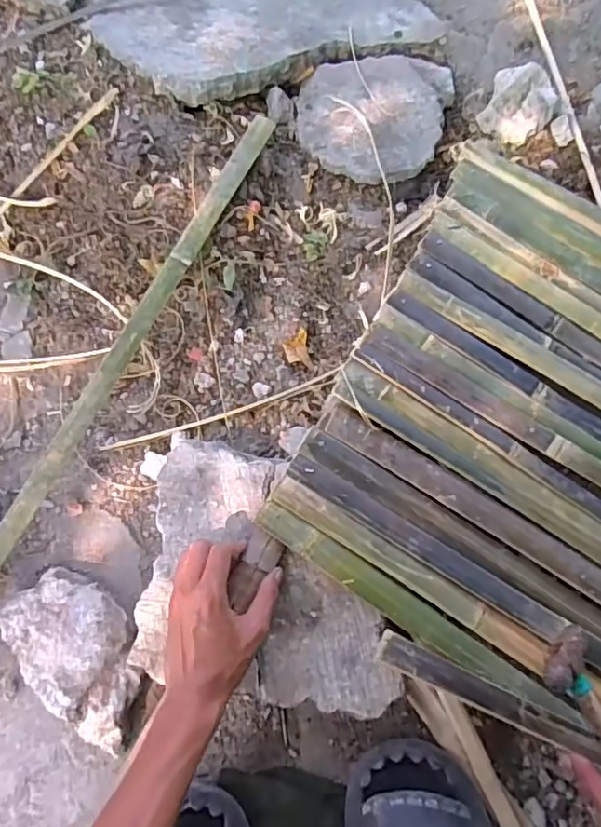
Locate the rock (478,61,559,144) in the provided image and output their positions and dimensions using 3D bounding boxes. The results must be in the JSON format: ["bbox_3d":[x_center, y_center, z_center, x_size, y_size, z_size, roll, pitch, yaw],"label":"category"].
[{"bbox_3d":[0.296,-0.419,0.781,0.086,0.050,0.092,1,70,-2],"label":"rock"}]

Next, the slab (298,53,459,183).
[{"bbox_3d":[0.095,-0.405,0.776,0.191,0.032,0.216,20,71,5],"label":"slab"}]

